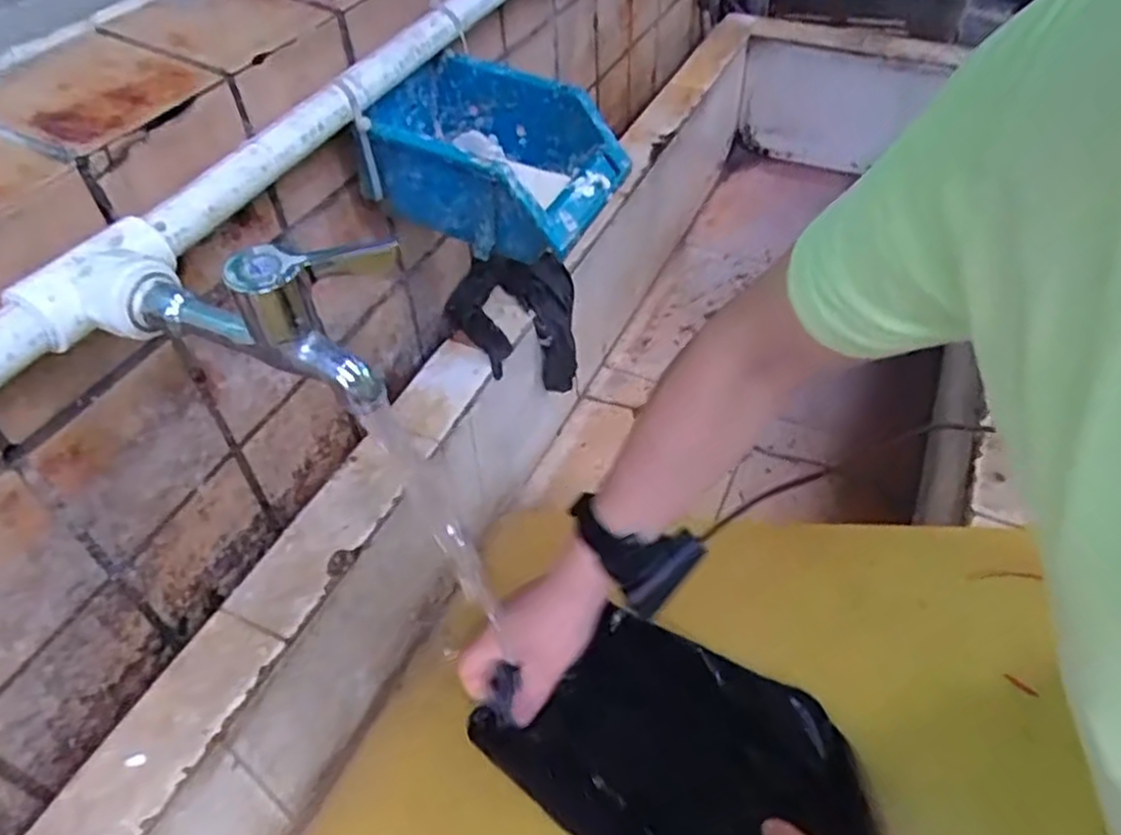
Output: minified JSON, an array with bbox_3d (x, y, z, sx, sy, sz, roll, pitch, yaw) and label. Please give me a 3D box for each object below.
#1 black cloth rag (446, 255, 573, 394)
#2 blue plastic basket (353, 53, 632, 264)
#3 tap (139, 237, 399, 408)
[{"bbox_3d":[-0.038,-0.079,0.724,0.128,0.101,0.102,-33,53,-25],"label":"black cloth rag"},{"bbox_3d":[-0.048,-0.187,0.544,0.167,0.075,0.132,13,48,15],"label":"blue plastic basket"},{"bbox_3d":[-0.133,-0.042,0.329,0.122,0.070,0.035,8,47,11],"label":"tap"}]

